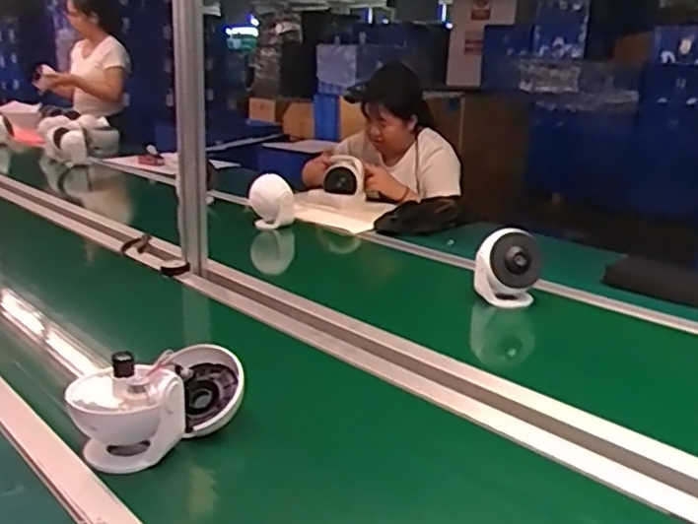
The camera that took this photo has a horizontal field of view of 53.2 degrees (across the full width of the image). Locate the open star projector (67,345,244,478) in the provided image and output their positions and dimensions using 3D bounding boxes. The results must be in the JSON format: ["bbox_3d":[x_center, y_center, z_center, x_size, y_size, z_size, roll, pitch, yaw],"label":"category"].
[{"bbox_3d":[-0.213,0.161,0.803,0.202,0.099,0.109,-10,20,-40],"label":"open star projector"}]

